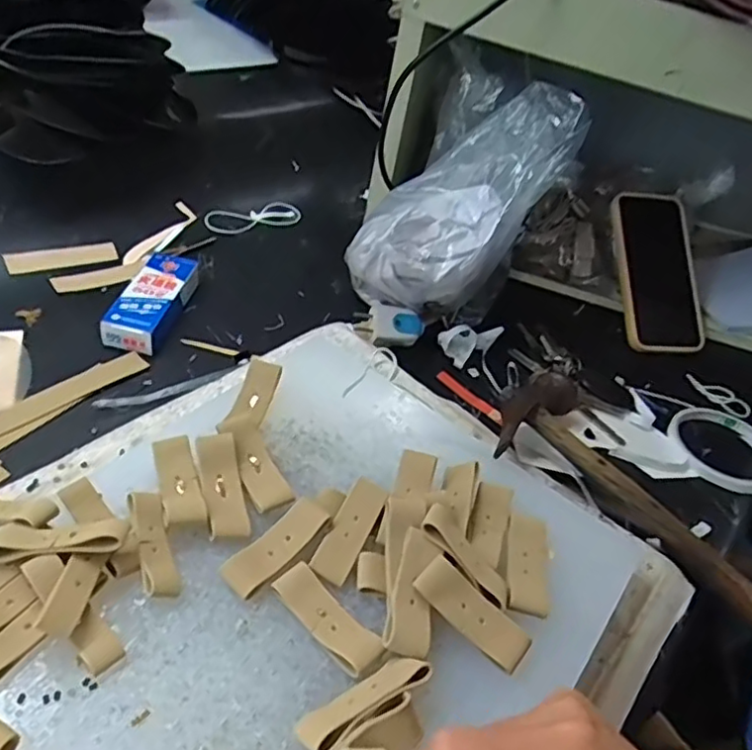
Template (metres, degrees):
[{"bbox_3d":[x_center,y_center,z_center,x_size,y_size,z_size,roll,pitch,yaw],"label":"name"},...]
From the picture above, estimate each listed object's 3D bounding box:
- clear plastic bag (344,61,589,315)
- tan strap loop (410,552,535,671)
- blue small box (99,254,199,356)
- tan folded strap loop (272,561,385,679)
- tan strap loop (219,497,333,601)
[{"bbox_3d":[0.080,-0.154,0.554,0.140,0.096,0.245,26,72,18],"label":"clear plastic bag"},{"bbox_3d":[0.047,0.115,0.314,0.061,0.010,0.020,42,50,4],"label":"tan strap loop"},{"bbox_3d":[-0.179,-0.064,0.521,0.038,0.022,0.111,13,41,-2],"label":"blue small box"},{"bbox_3d":[-0.023,0.116,0.310,0.058,0.007,0.020,39,47,25],"label":"tan folded strap loop"},{"bbox_3d":[-0.049,0.086,0.328,0.021,0.008,0.060,37,46,23],"label":"tan strap loop"}]

